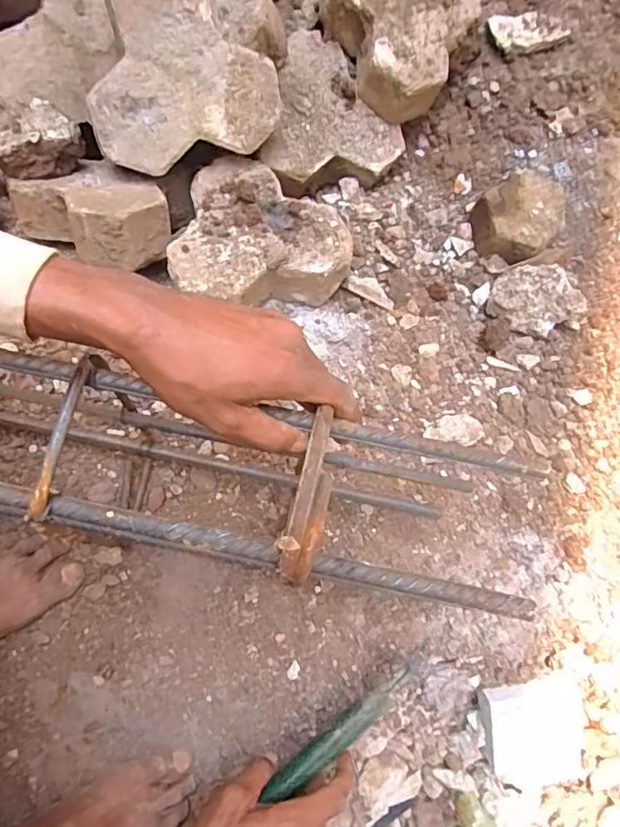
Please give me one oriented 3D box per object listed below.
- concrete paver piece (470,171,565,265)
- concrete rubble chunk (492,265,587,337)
[{"bbox_3d":[0.262,-0.245,0.681,0.104,0.057,0.108,36,78,7],"label":"concrete paver piece"},{"bbox_3d":[0.274,-0.140,0.661,0.088,0.031,0.090,0,76,-1],"label":"concrete rubble chunk"}]

